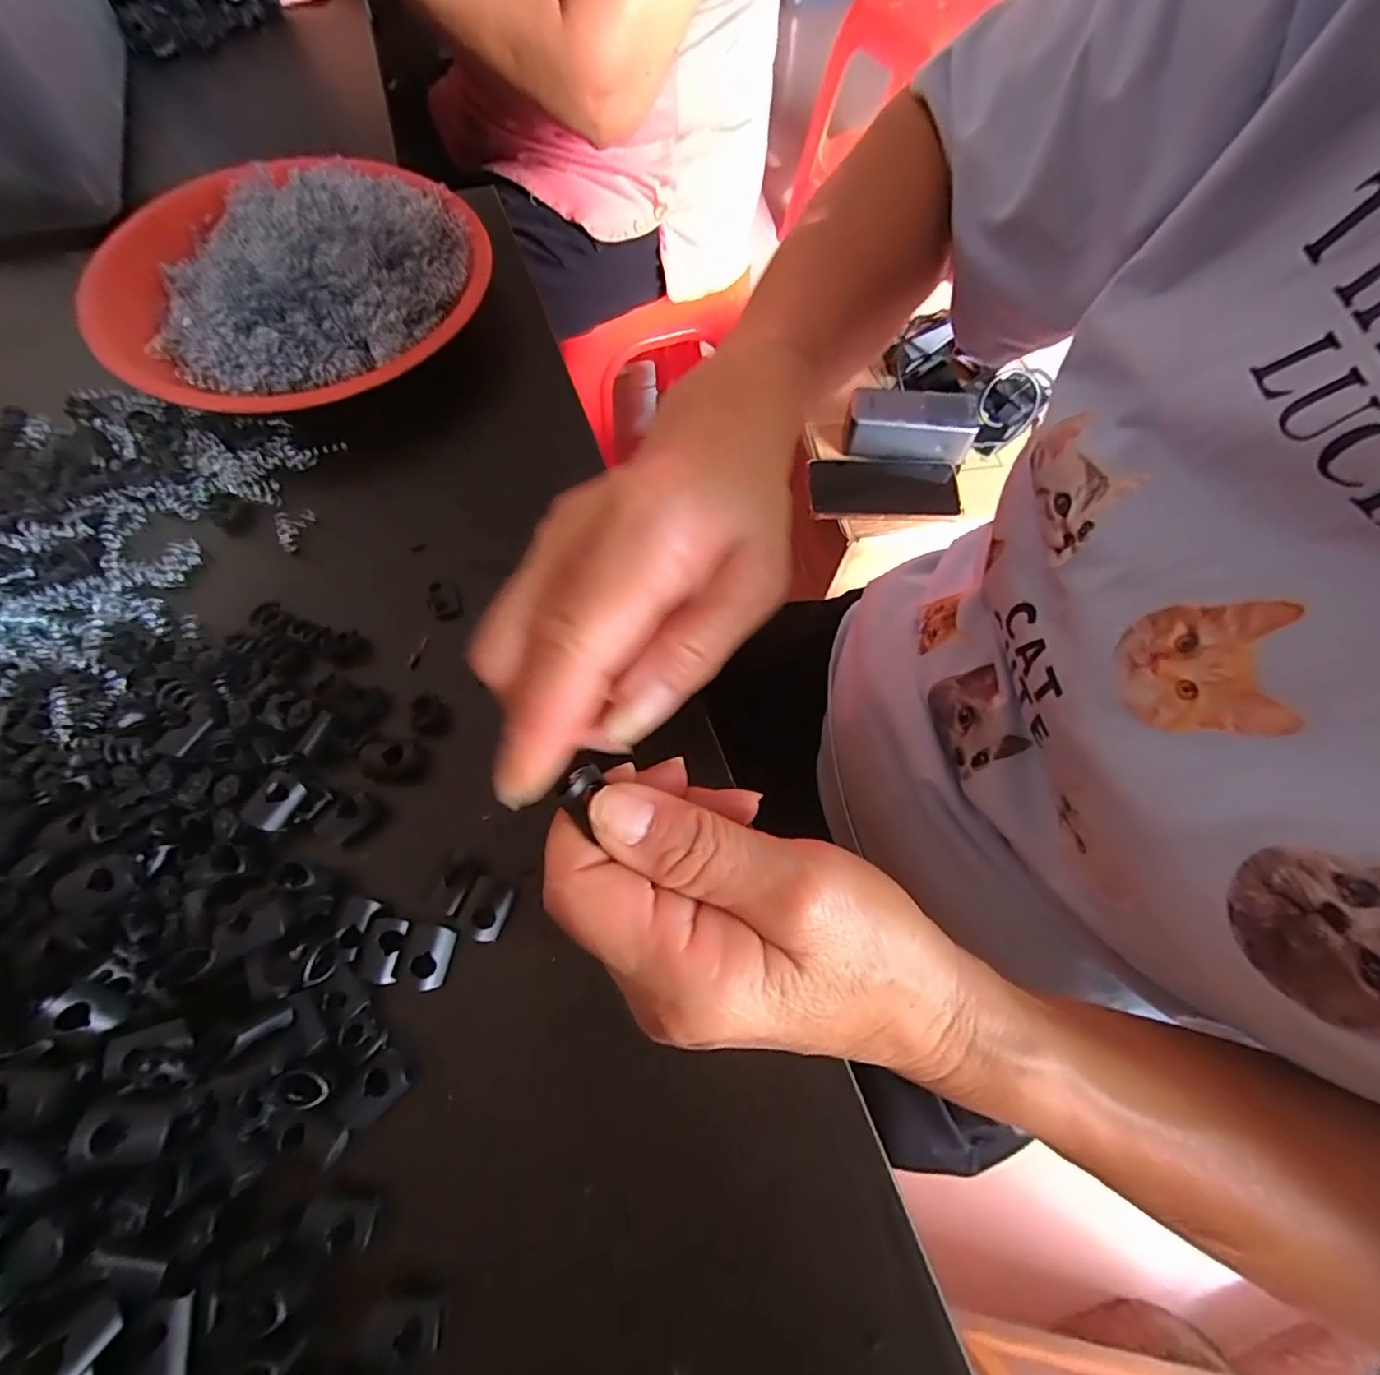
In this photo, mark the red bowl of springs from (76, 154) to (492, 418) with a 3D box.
[{"bbox_3d":[-0.209,-0.217,0.303,0.193,0.057,0.185,1,65,-3],"label":"red bowl of springs"}]

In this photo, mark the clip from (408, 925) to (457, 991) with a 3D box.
[{"bbox_3d":[-0.087,0.090,0.197,0.013,0.005,0.020,3,65,-2],"label":"clip"}]

